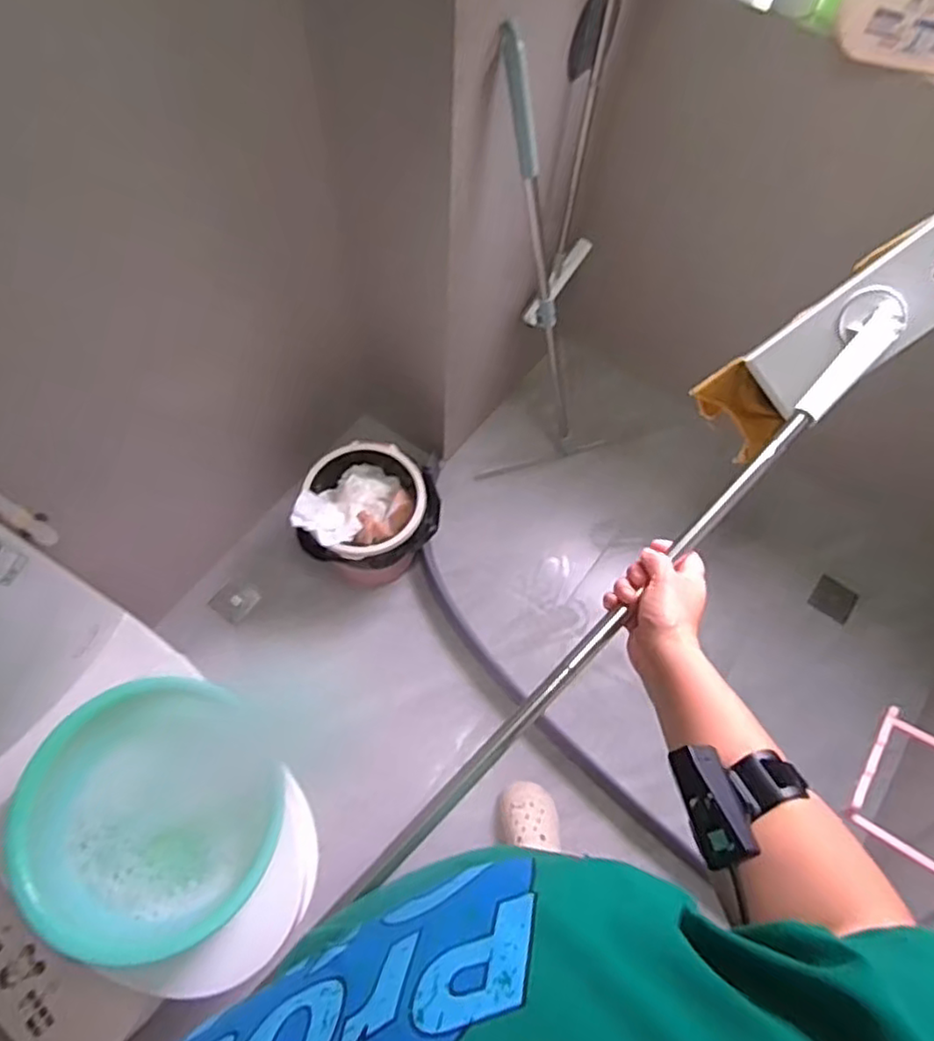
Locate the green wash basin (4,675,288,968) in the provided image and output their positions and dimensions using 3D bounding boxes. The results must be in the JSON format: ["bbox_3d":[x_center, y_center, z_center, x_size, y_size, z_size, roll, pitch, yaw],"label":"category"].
[{"bbox_3d":[-0.433,0.413,0.959,0.343,0.126,0.340,1,65,-3],"label":"green wash basin"}]

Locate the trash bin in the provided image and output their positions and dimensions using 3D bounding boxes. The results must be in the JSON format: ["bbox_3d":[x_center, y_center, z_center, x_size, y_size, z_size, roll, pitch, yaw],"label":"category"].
[{"bbox_3d":[-0.214,-0.001,1.548,0.284,0.274,0.280,7,65,0],"label":"trash bin"}]

